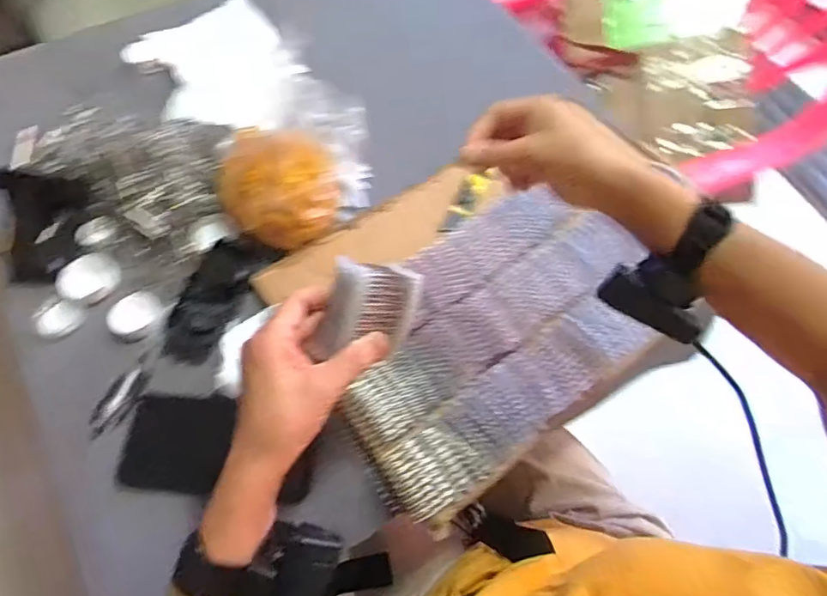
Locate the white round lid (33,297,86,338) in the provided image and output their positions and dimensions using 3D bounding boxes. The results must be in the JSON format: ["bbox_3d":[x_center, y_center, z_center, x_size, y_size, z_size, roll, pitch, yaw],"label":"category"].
[{"bbox_3d":[-0.342,0.019,0.509,0.036,0.006,0.041,43,67,-4],"label":"white round lid"}]

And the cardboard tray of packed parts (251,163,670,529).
[{"bbox_3d":[0.054,0.001,0.512,0.322,0.031,0.280,-34,70,-16],"label":"cardboard tray of packed parts"}]

